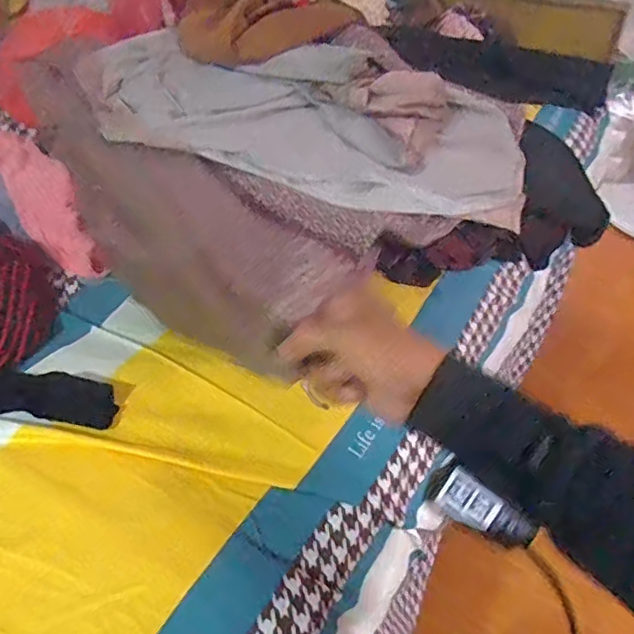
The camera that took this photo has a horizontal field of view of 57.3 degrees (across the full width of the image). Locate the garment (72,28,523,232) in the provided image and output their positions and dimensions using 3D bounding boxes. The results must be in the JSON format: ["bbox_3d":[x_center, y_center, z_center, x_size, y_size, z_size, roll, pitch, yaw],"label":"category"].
[{"bbox_3d":[-0.040,-0.266,0.809,0.658,0.142,0.223,9,49,10],"label":"garment"}]

